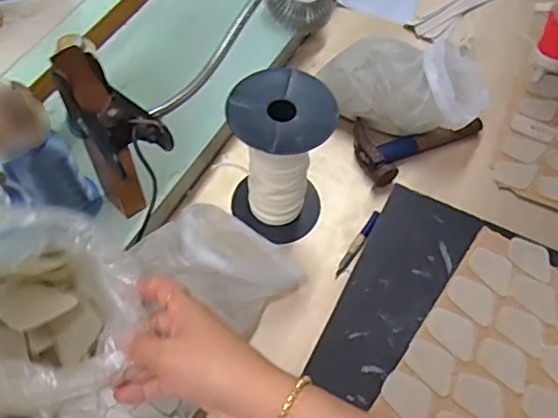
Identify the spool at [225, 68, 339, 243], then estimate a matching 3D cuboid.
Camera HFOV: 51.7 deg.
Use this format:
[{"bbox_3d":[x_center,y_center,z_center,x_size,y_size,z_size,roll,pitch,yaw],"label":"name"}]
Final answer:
[{"bbox_3d":[0.000,-0.047,0.578,0.092,0.164,0.086,1,59,-1],"label":"spool"}]

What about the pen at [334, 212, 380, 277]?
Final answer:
[{"bbox_3d":[0.086,0.038,0.623,0.011,0.014,0.089,30,63,15],"label":"pen"}]

